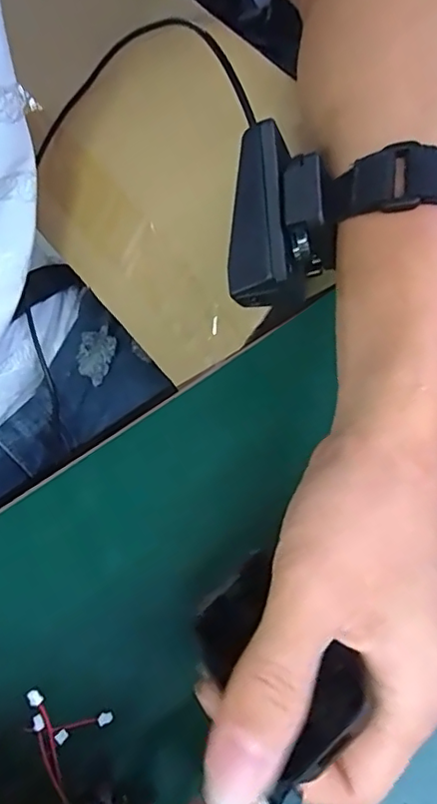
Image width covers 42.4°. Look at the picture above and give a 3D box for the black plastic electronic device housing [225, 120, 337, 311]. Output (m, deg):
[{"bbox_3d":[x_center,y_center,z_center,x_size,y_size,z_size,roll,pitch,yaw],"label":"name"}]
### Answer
[{"bbox_3d":[0.029,-0.073,0.233,0.044,0.029,0.073,3,87,39],"label":"black plastic electronic device housing"}]

